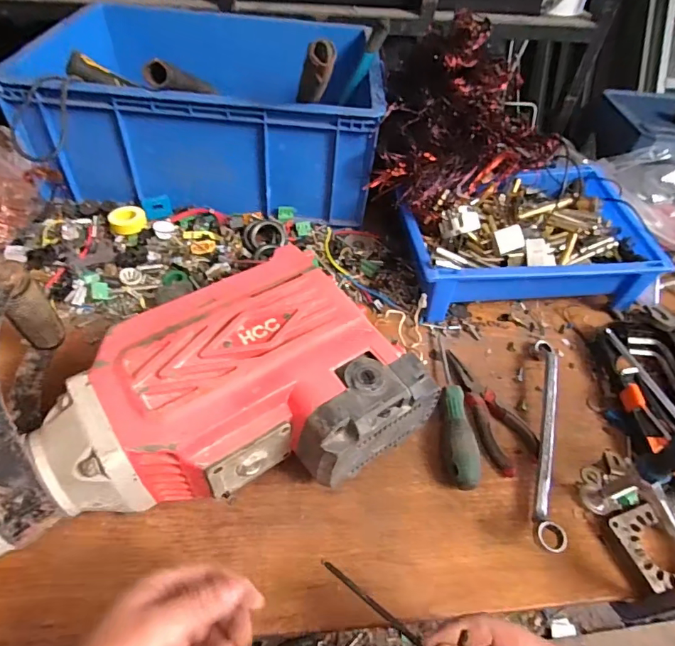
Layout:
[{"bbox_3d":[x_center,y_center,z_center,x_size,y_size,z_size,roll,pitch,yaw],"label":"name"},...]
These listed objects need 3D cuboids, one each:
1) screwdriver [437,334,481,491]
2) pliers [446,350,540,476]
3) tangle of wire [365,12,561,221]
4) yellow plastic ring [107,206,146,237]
[{"bbox_3d":[0.125,0.083,0.498,0.032,0.031,0.193,6,49,-1],"label":"screwdriver"},{"bbox_3d":[0.160,0.091,0.503,0.052,0.014,0.148,-14,52,-17],"label":"pliers"},{"bbox_3d":[0.166,-0.266,0.592,0.234,0.174,0.130,-22,53,-24],"label":"tangle of wire"},{"bbox_3d":[-0.288,-0.140,0.630,0.047,0.020,0.041,-18,53,-21],"label":"yellow plastic ring"}]

